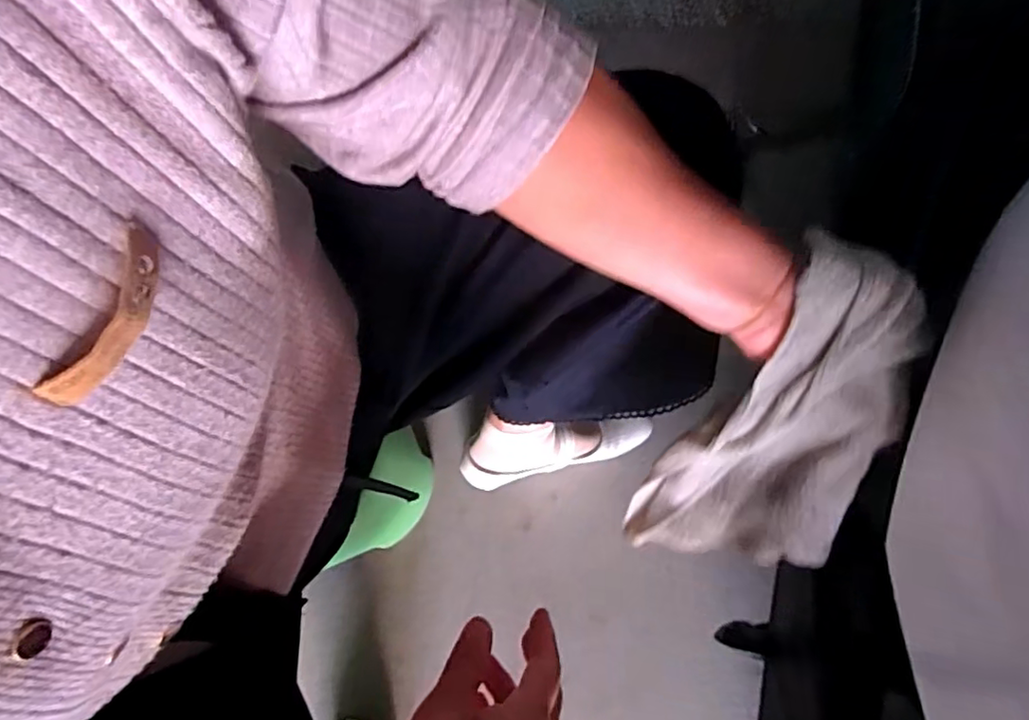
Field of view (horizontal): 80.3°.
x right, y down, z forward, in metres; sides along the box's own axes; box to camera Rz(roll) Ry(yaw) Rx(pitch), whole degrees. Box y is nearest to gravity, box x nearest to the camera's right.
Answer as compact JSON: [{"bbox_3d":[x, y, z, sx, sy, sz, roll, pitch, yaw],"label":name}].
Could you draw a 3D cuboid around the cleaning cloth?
[{"bbox_3d":[0.175,0.058,0.415,0.133,0.274,0.056,16,38,6],"label":"cleaning cloth"}]

